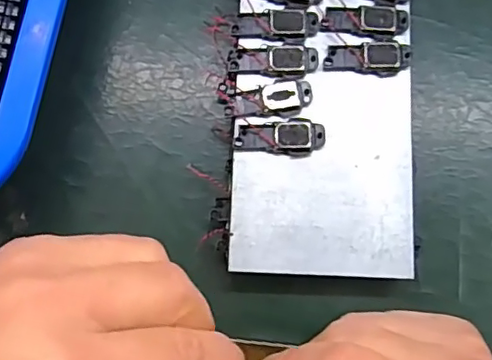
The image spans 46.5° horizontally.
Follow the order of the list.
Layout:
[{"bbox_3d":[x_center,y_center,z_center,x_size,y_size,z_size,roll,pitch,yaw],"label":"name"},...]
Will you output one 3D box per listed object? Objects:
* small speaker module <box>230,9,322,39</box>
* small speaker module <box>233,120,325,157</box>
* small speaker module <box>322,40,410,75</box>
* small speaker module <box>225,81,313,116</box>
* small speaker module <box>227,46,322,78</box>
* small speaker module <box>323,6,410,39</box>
[{"bbox_3d":[0.014,-0.072,0.261,0.040,0.004,0.013,1,79,0],"label":"small speaker module"},{"bbox_3d":[0.015,-0.018,0.252,0.040,0.006,0.015,-4,79,-1],"label":"small speaker module"},{"bbox_3d":[0.055,-0.056,0.259,0.039,0.005,0.015,-4,79,-1],"label":"small speaker module"},{"bbox_3d":[0.010,-0.036,0.254,0.038,0.004,0.014,-4,79,-1],"label":"small speaker module"},{"bbox_3d":[0.013,-0.054,0.258,0.040,0.004,0.014,2,79,0],"label":"small speaker module"},{"bbox_3d":[0.055,-0.073,0.264,0.038,0.004,0.015,7,82,3],"label":"small speaker module"}]

